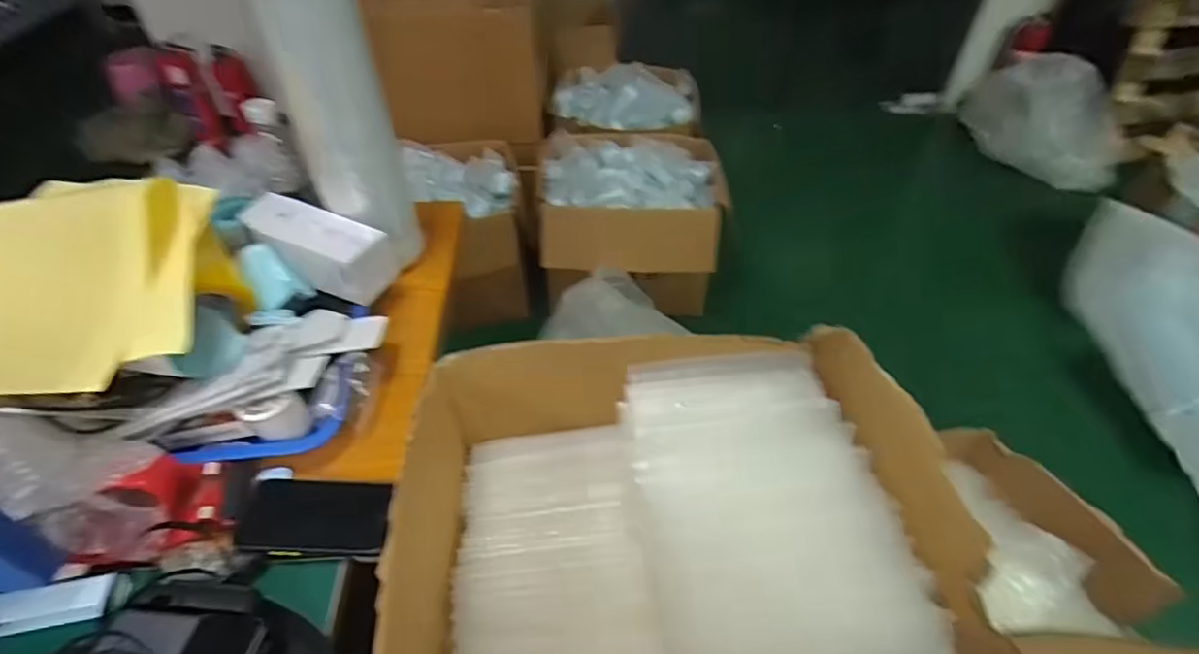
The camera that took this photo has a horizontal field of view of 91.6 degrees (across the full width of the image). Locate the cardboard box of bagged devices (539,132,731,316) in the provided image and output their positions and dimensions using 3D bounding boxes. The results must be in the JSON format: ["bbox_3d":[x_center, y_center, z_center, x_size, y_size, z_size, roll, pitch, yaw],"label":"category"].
[{"bbox_3d":[0.092,-0.315,1.761,0.525,0.350,0.430,2,46,2],"label":"cardboard box of bagged devices"}]

